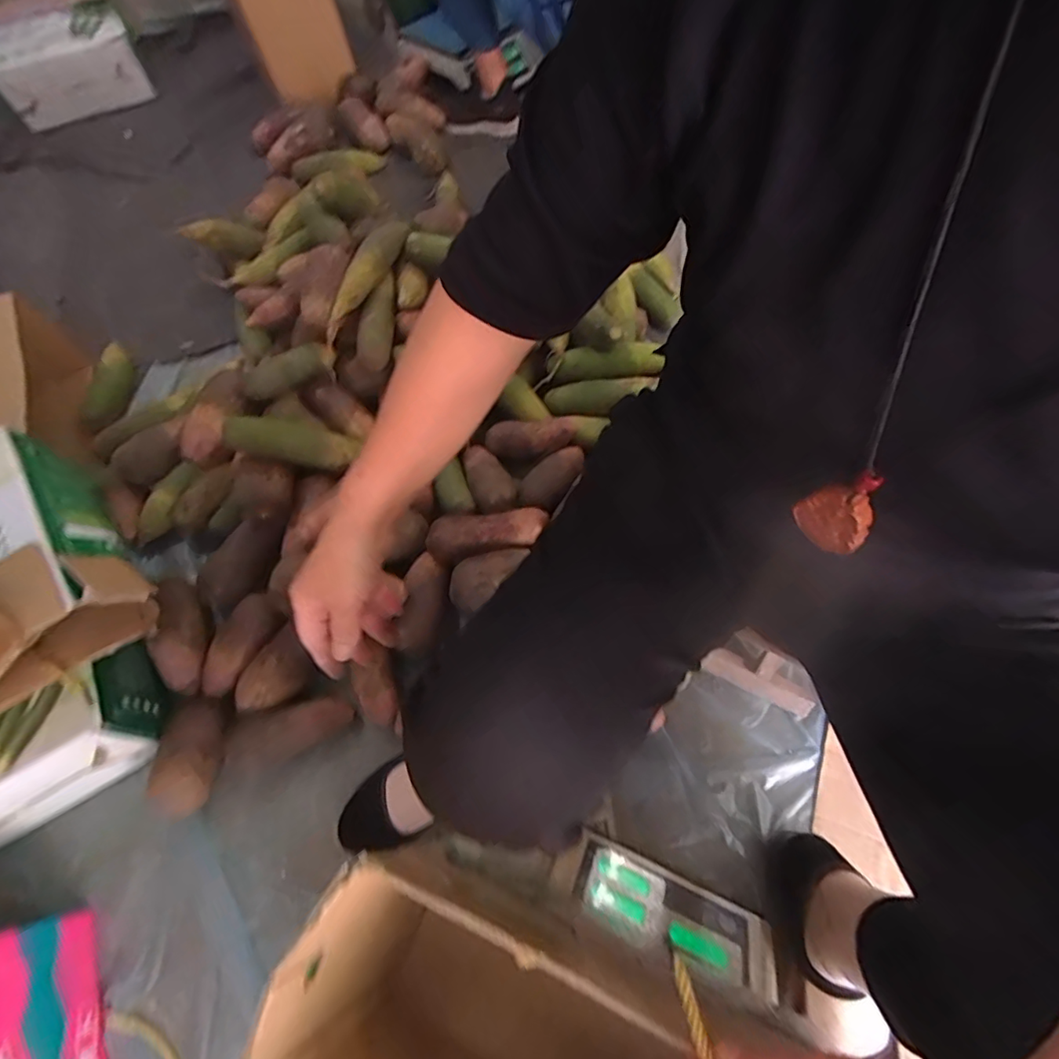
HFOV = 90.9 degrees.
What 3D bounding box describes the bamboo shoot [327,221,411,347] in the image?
[{"bbox_3d":[-0.260,-0.413,0.836,0.041,0.050,0.249,20,67,13],"label":"bamboo shoot"}]

